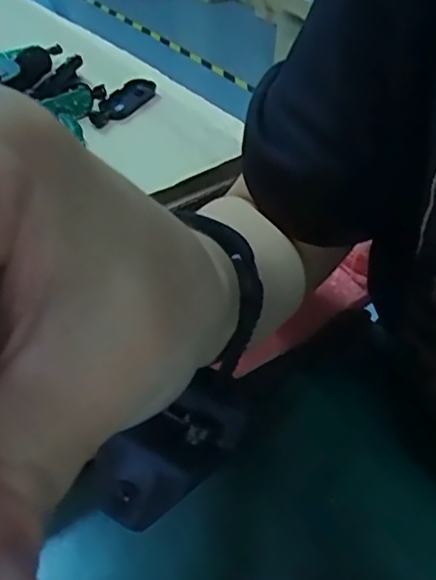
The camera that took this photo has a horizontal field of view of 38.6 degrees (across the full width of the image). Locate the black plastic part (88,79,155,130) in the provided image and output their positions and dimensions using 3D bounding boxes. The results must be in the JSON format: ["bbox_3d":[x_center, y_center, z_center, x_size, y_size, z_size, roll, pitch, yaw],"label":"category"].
[{"bbox_3d":[-0.058,-0.115,0.380,0.016,0.010,0.058,21,43,19],"label":"black plastic part"}]

